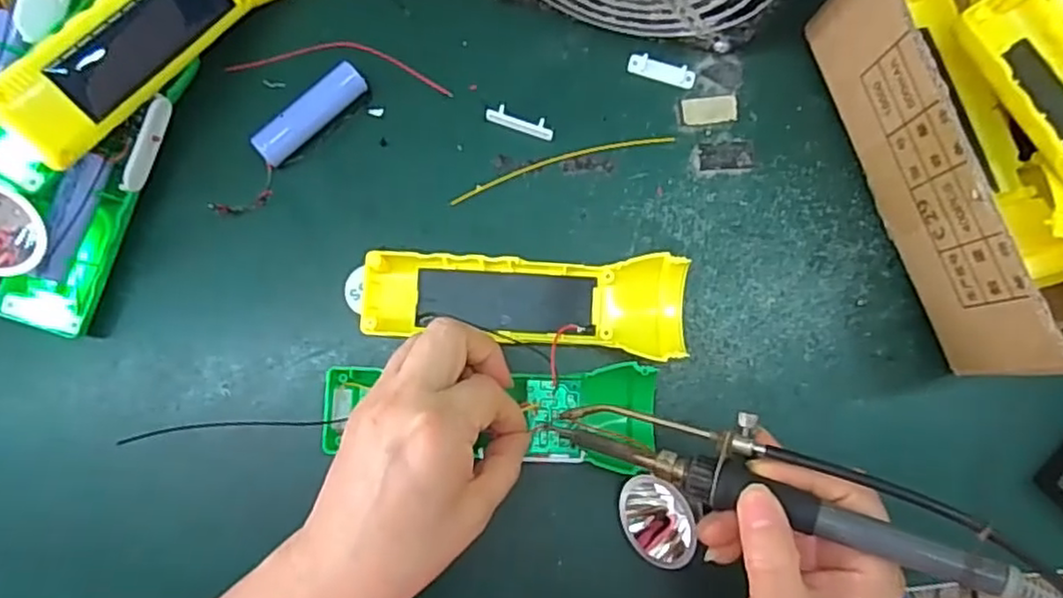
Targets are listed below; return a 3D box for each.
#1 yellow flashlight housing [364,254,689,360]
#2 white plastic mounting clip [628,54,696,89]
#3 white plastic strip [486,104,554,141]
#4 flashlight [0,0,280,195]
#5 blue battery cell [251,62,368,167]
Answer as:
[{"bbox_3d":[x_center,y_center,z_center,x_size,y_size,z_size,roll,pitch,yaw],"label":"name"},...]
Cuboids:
[{"bbox_3d":[-0.002,0.002,0.355,0.162,0.026,0.047,2,83,-2],"label":"yellow flashlight housing"},{"bbox_3d":[0.072,-0.126,0.380,0.037,0.004,0.011,17,83,0],"label":"white plastic mounting clip"},{"bbox_3d":[-0.006,-0.096,0.374,0.037,0.006,0.010,18,83,0],"label":"white plastic strip"},{"bbox_3d":[-0.183,-0.125,0.323,0.047,0.046,0.181,37,71,2],"label":"flashlight"},{"bbox_3d":[-0.116,-0.097,0.366,0.066,0.016,0.016,-41,86,-7],"label":"blue battery cell"}]

